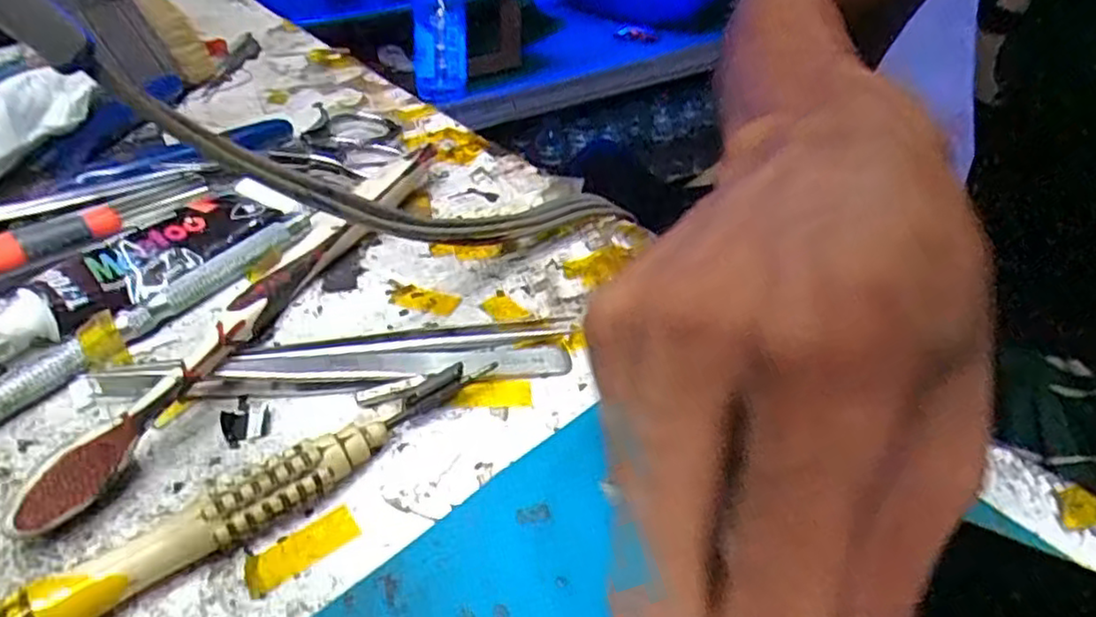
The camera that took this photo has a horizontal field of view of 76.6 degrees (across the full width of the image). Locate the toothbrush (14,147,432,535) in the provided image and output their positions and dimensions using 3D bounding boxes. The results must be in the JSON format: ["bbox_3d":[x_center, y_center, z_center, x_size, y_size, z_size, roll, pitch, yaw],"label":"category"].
[{"bbox_3d":[-0.083,-0.004,0.210,0.015,0.017,0.169,17,43,14],"label":"toothbrush"}]

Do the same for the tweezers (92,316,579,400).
[{"bbox_3d":[-0.057,0.015,0.197,0.132,0.009,0.021,-6,42,-12],"label":"tweezers"}]

